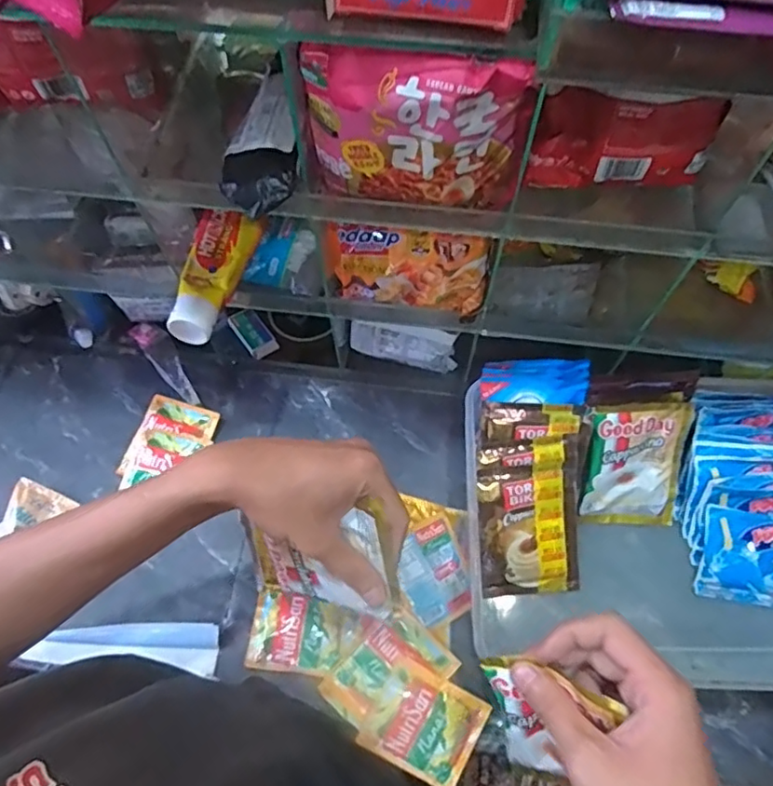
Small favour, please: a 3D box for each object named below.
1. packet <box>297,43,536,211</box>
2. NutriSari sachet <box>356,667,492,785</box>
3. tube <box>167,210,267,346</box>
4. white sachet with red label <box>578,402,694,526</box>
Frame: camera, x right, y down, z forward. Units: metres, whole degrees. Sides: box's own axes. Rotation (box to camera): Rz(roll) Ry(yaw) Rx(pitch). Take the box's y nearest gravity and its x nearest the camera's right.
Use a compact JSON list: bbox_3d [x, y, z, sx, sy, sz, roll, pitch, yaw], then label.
[{"bbox_3d":[0.016,-0.149,0.345,0.129,0.101,0.026,8,66,4],"label":"packet"},{"bbox_3d":[0.033,0.272,0.478,0.085,0.005,0.073,30,80,1],"label":"NutriSari sachet"},{"bbox_3d":[-0.147,-0.105,0.489,0.048,0.027,0.130,14,66,6],"label":"tube"},{"bbox_3d":[0.224,0.068,0.532,0.093,0.010,0.115,0,110,-10],"label":"white sachet with red label"}]

